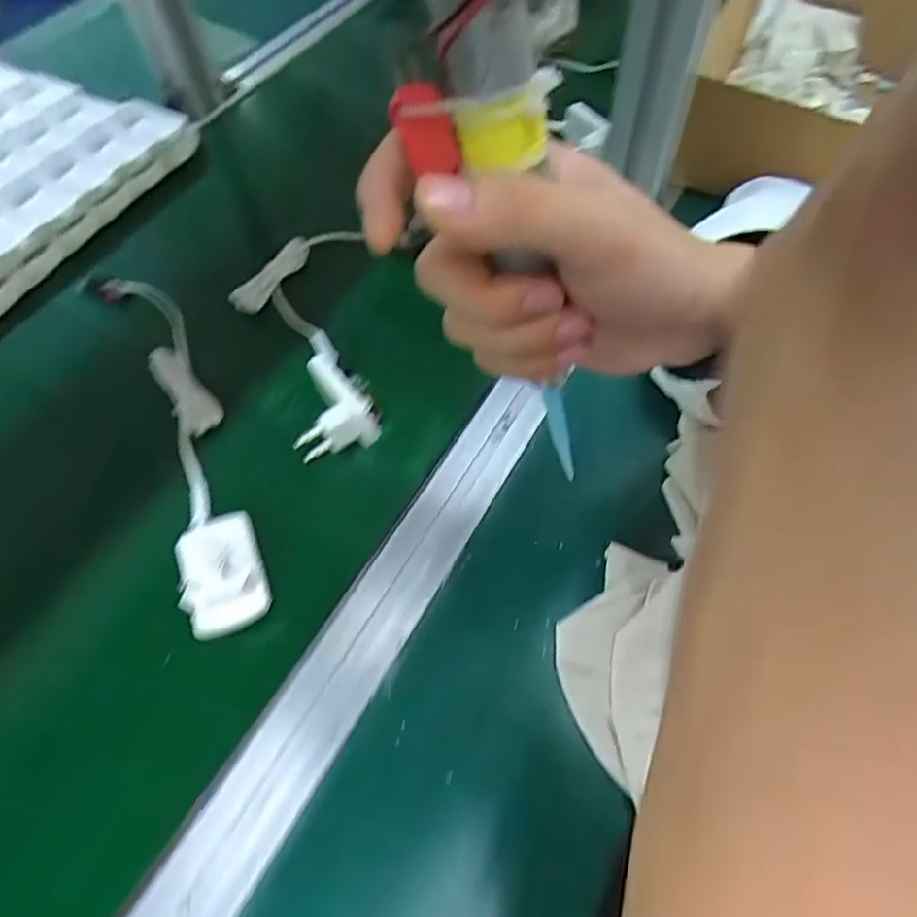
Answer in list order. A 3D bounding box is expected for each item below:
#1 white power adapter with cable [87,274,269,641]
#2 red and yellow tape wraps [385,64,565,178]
[{"bbox_3d":[-0.190,-0.036,0.406,0.054,0.034,0.330,-26,61,-14],"label":"white power adapter with cable"},{"bbox_3d":[0.005,-0.097,0.180,0.046,0.022,0.009,3,58,13],"label":"red and yellow tape wraps"}]

